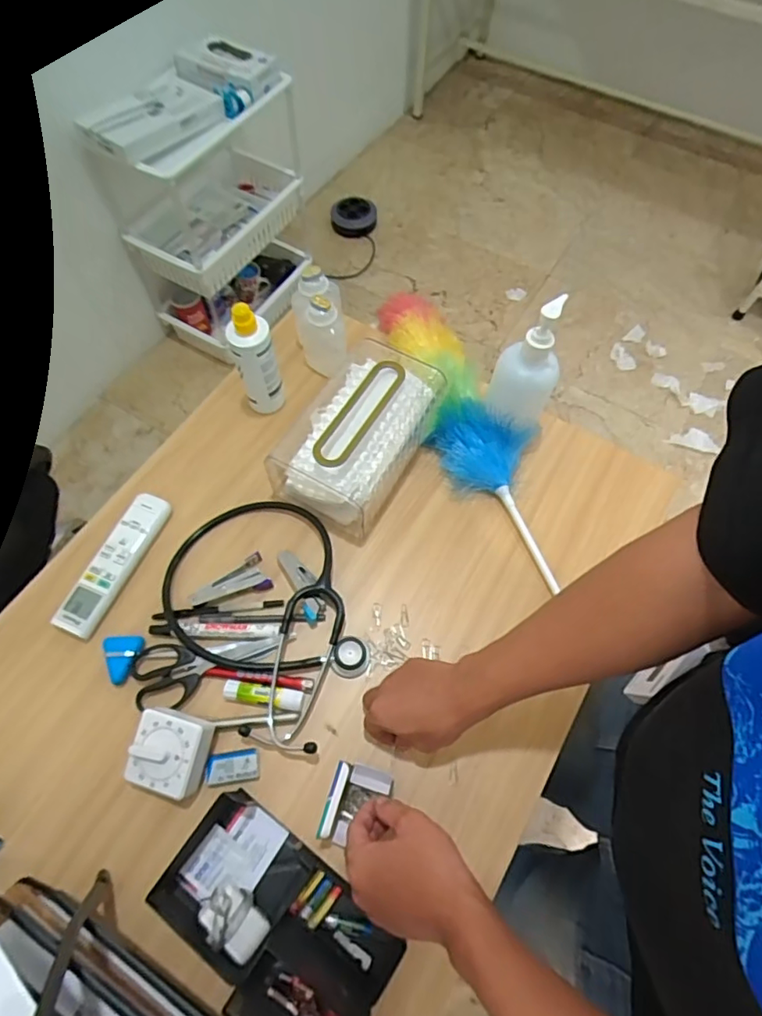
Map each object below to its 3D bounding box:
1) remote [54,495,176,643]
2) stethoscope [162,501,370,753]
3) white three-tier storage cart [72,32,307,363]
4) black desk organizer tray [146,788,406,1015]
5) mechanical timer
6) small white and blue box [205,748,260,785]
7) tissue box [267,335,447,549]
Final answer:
[{"bbox_3d":[-0.310,0.062,0.645,0.048,0.014,0.176,22,66,9],"label":"remote"},{"bbox_3d":[-0.118,0.109,0.617,0.197,0.030,0.285,-37,71,-17],"label":"stethoscope"},{"bbox_3d":[-0.430,-0.797,1.499,0.331,0.612,0.470,23,66,9],"label":"white three-tier storage cart"},{"bbox_3d":[-0.098,0.379,0.490,0.226,0.038,0.139,33,68,13],"label":"black desk organizer tray"},{"bbox_3d":[-0.205,0.240,0.545,0.078,0.045,0.071,15,65,6],"label":"mechanical timer"},{"bbox_3d":[-0.149,0.260,0.557,0.051,0.010,0.029,-6,65,-4],"label":"small white and blue box"},{"bbox_3d":[-0.028,-0.091,0.682,0.147,0.083,0.216,32,68,13],"label":"tissue box"}]

